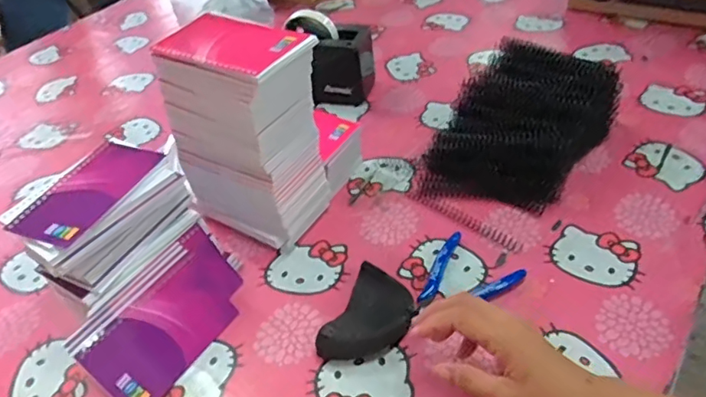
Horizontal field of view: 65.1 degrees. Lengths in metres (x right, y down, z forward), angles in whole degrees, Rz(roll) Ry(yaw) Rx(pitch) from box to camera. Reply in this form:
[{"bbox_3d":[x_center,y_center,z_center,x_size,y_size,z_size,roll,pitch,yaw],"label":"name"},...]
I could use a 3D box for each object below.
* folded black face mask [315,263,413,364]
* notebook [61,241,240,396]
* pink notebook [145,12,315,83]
[{"bbox_3d":[0.014,0.110,0.508,0.061,0.032,0.097,23,49,30],"label":"folded black face mask"},{"bbox_3d":[-0.175,0.117,0.498,0.020,0.090,0.128,-13,28,51],"label":"notebook"},{"bbox_3d":[-0.111,-0.140,0.502,0.133,0.010,0.082,19,47,27],"label":"pink notebook"}]

